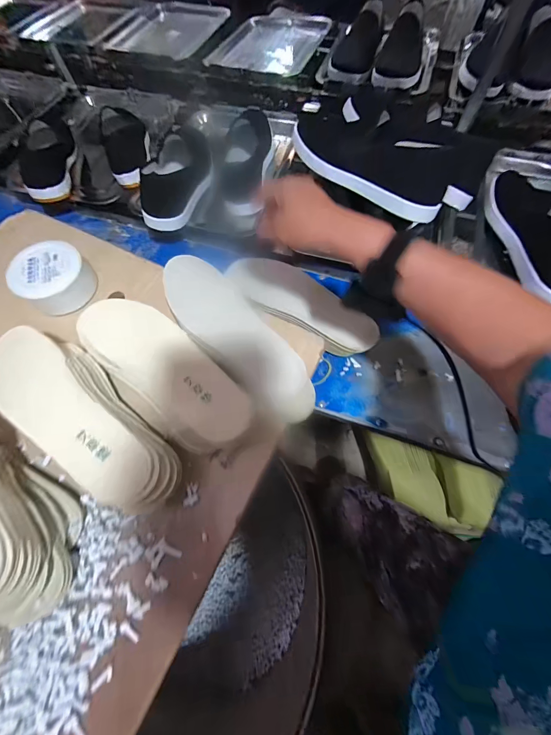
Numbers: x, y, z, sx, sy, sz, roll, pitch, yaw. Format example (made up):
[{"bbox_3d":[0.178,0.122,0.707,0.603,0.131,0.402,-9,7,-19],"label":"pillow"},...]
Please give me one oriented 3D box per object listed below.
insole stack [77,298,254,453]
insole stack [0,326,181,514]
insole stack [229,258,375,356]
[{"bbox_3d":[-0.141,0.014,0.402,0.244,0.077,0.106,40,70,18],"label":"insole stack"},{"bbox_3d":[-0.219,0.062,0.373,0.262,0.091,0.097,34,68,16],"label":"insole stack"},{"bbox_3d":[0.040,-0.104,0.492,0.251,0.021,0.085,35,68,16],"label":"insole stack"}]

